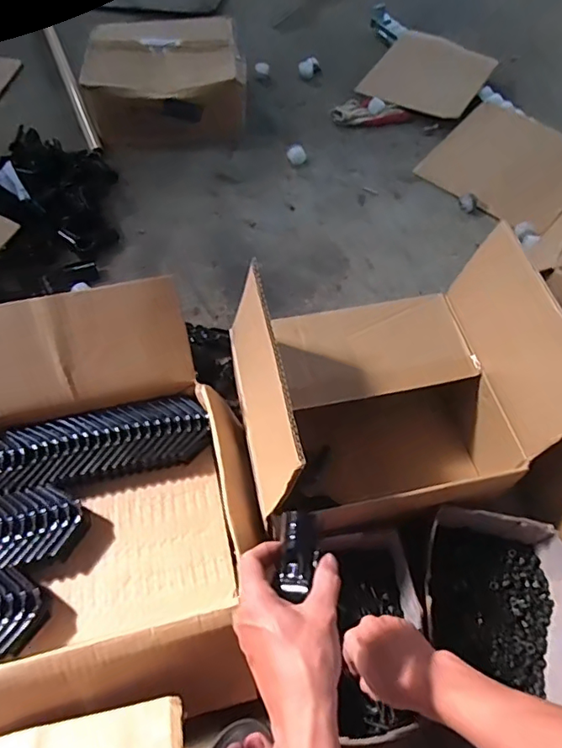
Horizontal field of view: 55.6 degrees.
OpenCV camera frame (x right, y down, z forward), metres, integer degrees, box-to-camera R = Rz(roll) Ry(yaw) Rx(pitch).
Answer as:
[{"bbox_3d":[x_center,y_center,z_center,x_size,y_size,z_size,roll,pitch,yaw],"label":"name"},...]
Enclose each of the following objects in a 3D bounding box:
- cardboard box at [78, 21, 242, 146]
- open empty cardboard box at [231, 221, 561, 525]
[{"bbox_3d":[-0.246,-0.635,1.166,0.331,0.135,0.266,-7,58,-5],"label":"cardboard box"},{"bbox_3d":[0.128,0.027,0.682,0.350,0.275,0.279,-11,58,-7],"label":"open empty cardboard box"}]

